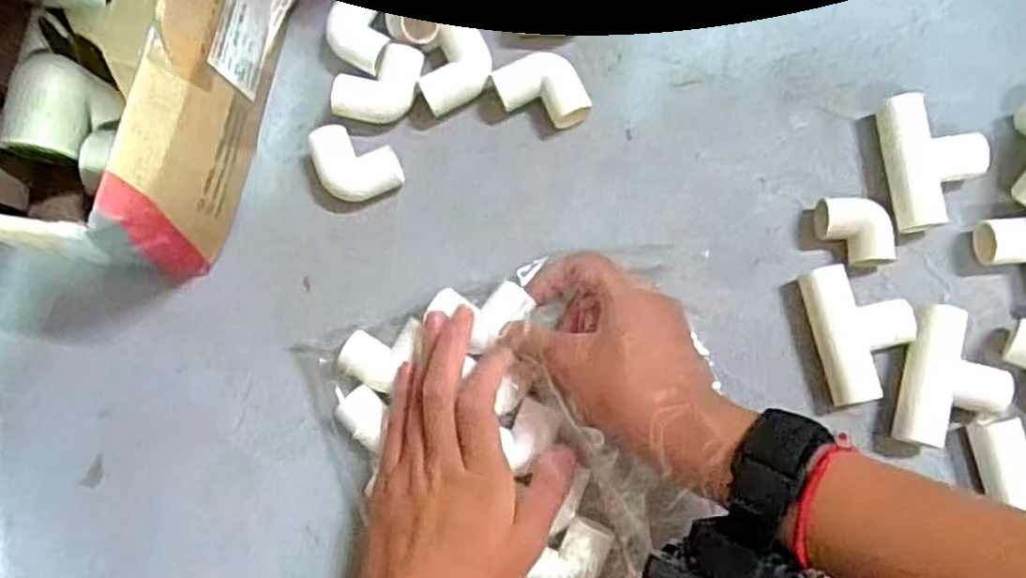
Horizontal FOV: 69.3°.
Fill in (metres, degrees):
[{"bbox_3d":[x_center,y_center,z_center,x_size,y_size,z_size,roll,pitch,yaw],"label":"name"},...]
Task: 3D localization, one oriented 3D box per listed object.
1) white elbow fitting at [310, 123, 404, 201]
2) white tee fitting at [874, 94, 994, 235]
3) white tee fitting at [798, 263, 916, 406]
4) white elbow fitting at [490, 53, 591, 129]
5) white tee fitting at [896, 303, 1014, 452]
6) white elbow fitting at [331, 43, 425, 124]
[{"bbox_3d":[-0.091,-0.074,0.429,0.041,0.019,0.049,-34,81,0],"label":"white elbow fitting"},{"bbox_3d":[0.227,-0.069,0.403,0.047,0.023,0.072,-8,82,4],"label":"white tee fitting"},{"bbox_3d":[0.182,0.022,0.392,0.046,0.021,0.070,-14,81,4],"label":"white tee fitting"},{"bbox_3d":[0.017,-0.110,0.426,0.043,0.022,0.045,-30,81,1],"label":"white elbow fitting"},{"bbox_3d":[0.227,0.047,0.387,0.047,0.024,0.071,10,83,7],"label":"white tee fitting"},{"bbox_3d":[-0.076,-0.116,0.433,0.058,0.022,0.036,-34,81,0],"label":"white elbow fitting"}]

